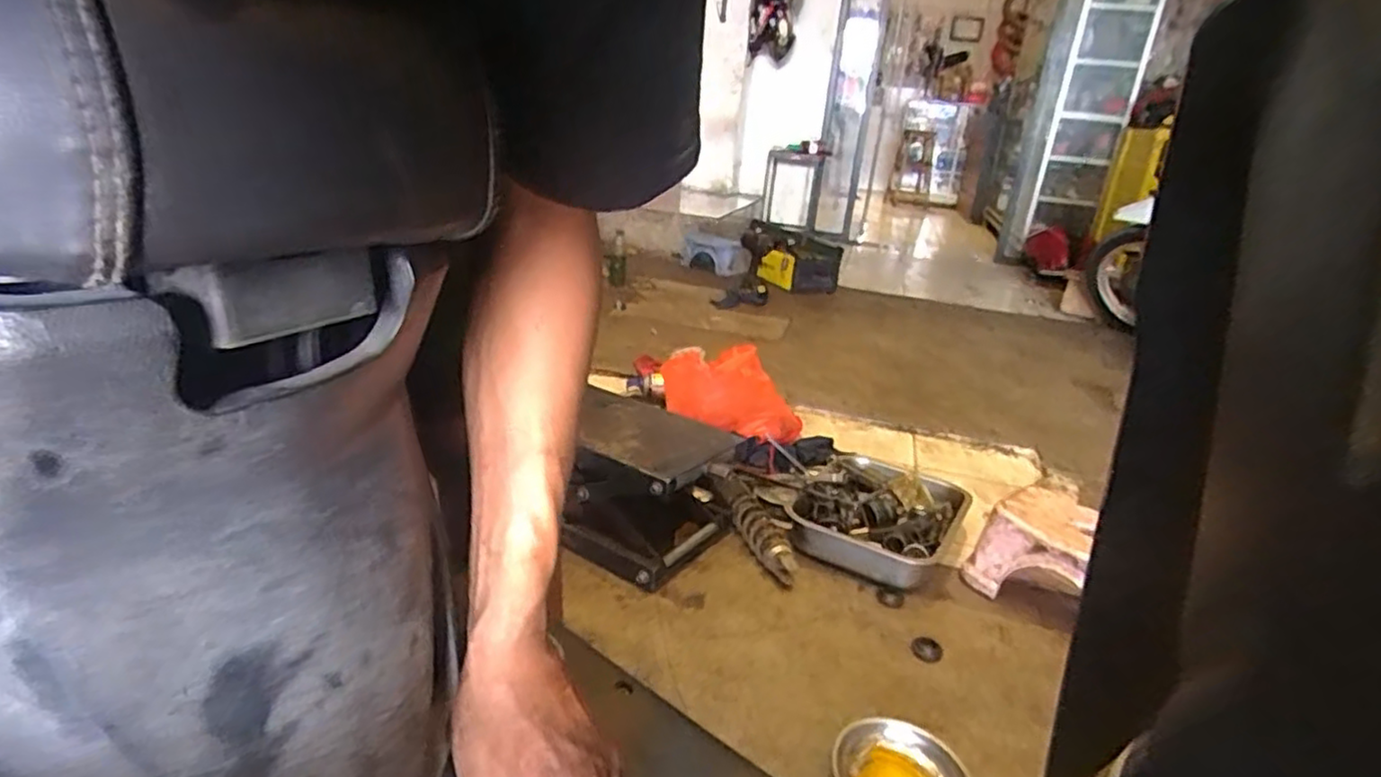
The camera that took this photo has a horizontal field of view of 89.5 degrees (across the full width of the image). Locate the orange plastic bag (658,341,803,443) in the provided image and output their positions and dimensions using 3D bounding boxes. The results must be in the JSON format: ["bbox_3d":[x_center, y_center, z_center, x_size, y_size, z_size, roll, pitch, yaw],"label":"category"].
[{"bbox_3d":[0.098,0.000,1.523,0.271,0.167,0.184,17,24,26],"label":"orange plastic bag"}]

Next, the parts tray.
[{"bbox_3d":[0.328,0.204,1.222,0.266,0.044,0.378,17,24,26],"label":"parts tray"}]

